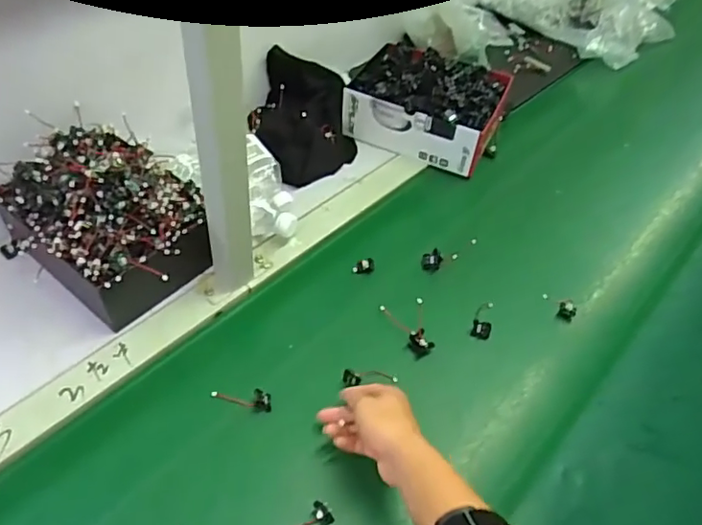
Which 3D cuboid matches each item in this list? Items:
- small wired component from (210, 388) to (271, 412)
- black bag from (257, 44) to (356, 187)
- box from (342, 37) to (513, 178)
[{"bbox_3d":[-0.121,0.148,0.637,0.068,0.010,0.021,12,47,4],"label":"small wired component"},{"bbox_3d":[-0.075,-0.238,0.942,0.162,0.101,0.245,-4,48,-11],"label":"black bag"},{"bbox_3d":[0.131,-0.276,0.986,0.251,0.132,0.183,22,48,13],"label":"box"}]

